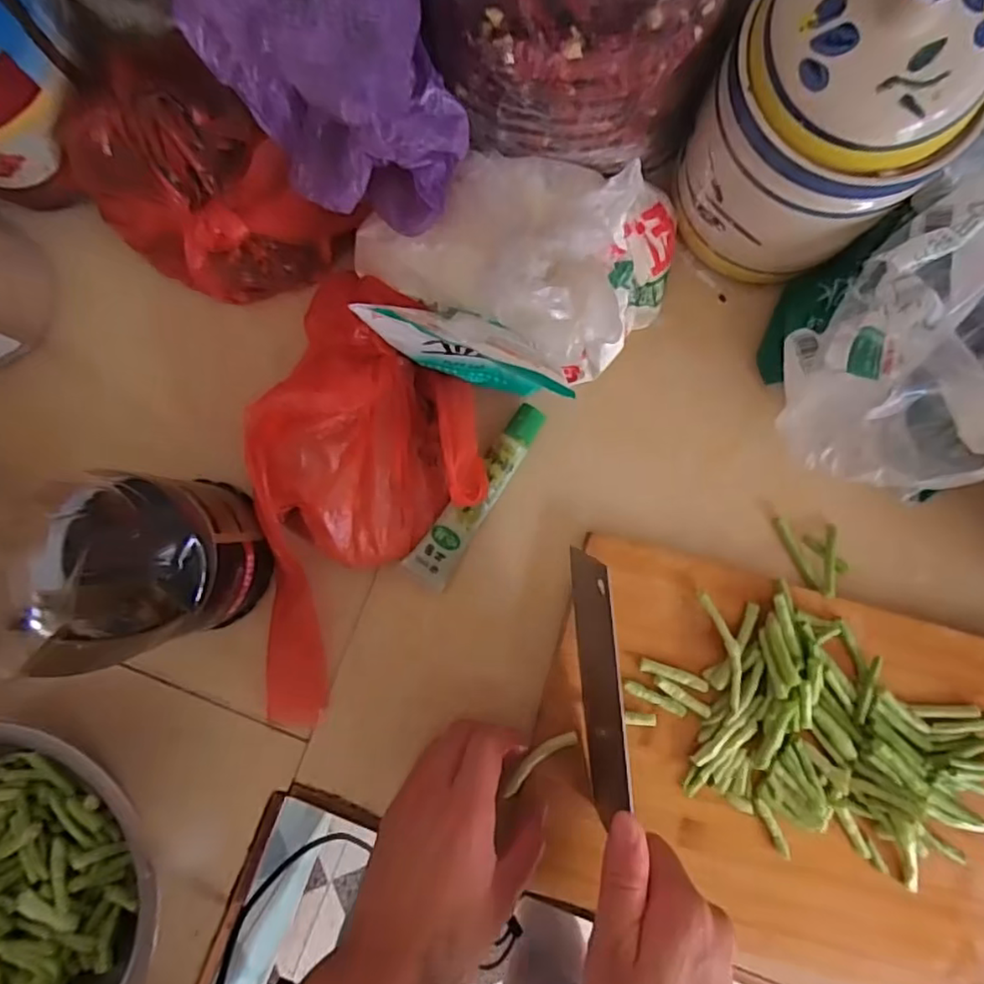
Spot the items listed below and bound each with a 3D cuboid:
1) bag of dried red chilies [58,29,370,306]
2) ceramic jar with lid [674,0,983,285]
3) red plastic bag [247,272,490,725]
[{"bbox_3d":[-0.193,-0.196,0.400,0.171,0.108,0.101,31,89,2],"label":"bag of dried red chilies"},{"bbox_3d":[0.184,-0.205,0.348,0.109,0.167,0.120,-37,88,-1],"label":"ceramic jar with lid"},{"bbox_3d":[-0.082,0.007,0.404,0.142,0.064,0.293,1,88,1],"label":"red plastic bag"}]

